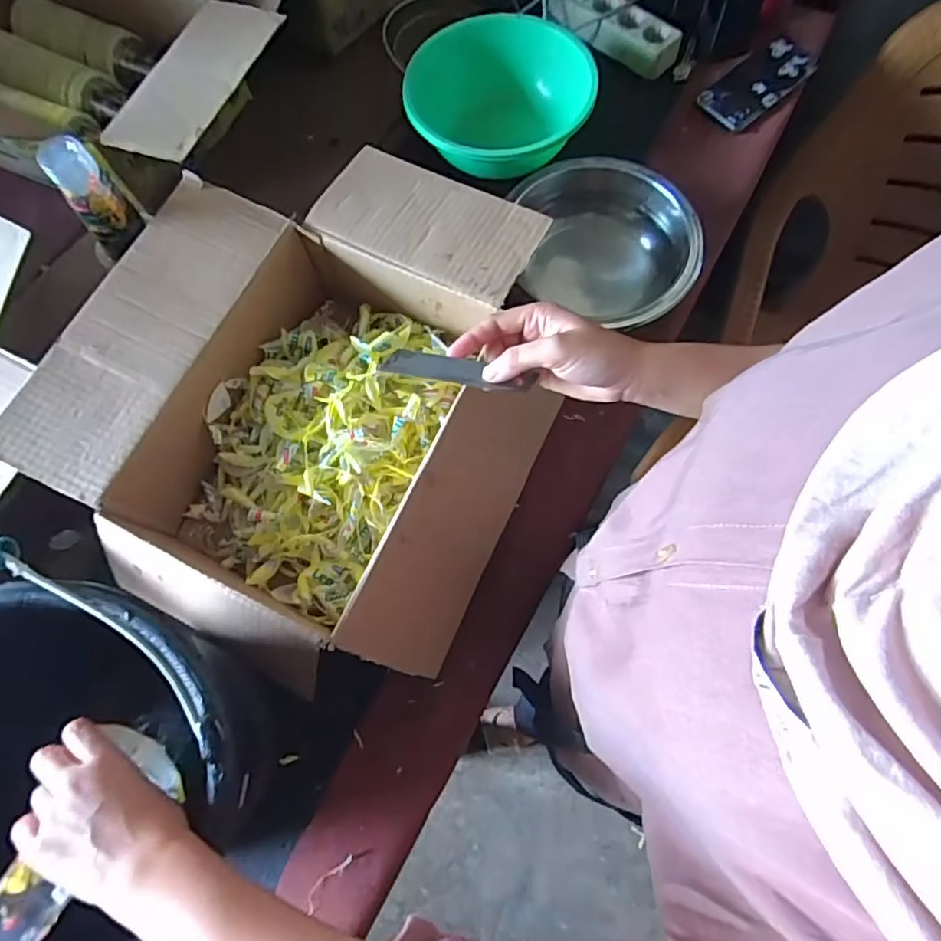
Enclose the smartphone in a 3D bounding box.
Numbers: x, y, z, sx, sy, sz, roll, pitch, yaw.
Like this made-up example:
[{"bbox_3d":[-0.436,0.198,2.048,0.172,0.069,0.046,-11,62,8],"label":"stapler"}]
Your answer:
[{"bbox_3d":[0.390,-0.530,0.796,0.177,0.014,0.085,-43,77,-12],"label":"smartphone"}]

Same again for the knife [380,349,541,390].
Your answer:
[{"bbox_3d":[-0.009,-0.067,0.395,0.100,0.009,0.017,9,73,-5],"label":"knife"}]

